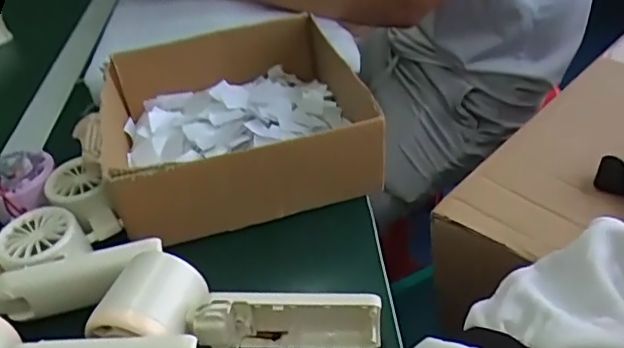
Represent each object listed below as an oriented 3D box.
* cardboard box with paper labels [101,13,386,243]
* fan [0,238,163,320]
[{"bbox_3d":[-0.070,-0.048,0.475,0.208,0.069,0.209,-17,41,-11],"label":"cardboard box with paper labels"},{"bbox_3d":[-0.183,0.064,0.367,0.162,0.044,0.060,-20,42,-14],"label":"fan"}]

